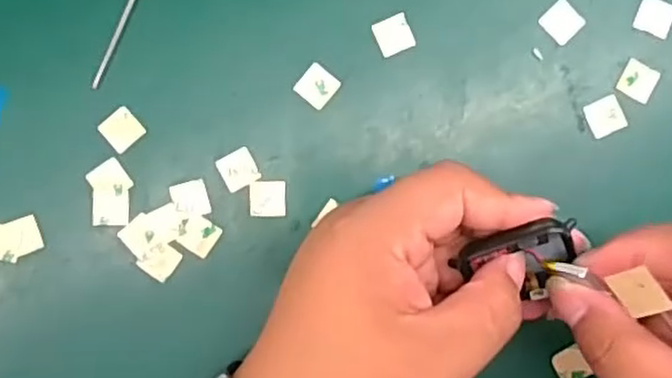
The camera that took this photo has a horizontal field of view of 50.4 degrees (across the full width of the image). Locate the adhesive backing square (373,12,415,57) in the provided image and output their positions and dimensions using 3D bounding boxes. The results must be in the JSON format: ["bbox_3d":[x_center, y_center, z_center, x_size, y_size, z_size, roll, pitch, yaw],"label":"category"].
[{"bbox_3d":[0.026,-0.068,0.315,0.017,0.004,0.015,-23,91,-2],"label":"adhesive backing square"}]

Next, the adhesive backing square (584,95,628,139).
[{"bbox_3d":[0.121,-0.032,0.319,0.017,0.004,0.016,-24,90,0],"label":"adhesive backing square"}]

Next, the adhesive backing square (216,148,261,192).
[{"bbox_3d":[-0.043,-0.009,0.314,0.015,0.004,0.016,-26,90,-11],"label":"adhesive backing square"}]

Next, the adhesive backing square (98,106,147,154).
[{"bbox_3d":[-0.094,-0.026,0.314,0.016,0.004,0.016,-42,90,-5],"label":"adhesive backing square"}]

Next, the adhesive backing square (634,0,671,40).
[{"bbox_3d":[0.143,-0.077,0.319,0.016,0.004,0.016,23,92,2],"label":"adhesive backing square"}]

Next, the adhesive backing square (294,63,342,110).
[{"bbox_3d":[-0.008,-0.046,0.316,0.016,0.004,0.017,39,87,-4],"label":"adhesive backing square"}]

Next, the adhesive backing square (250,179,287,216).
[{"bbox_3d":[-0.030,0.004,0.315,0.016,0.004,0.016,-1,88,-6],"label":"adhesive backing square"}]

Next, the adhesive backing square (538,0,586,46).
[{"bbox_3d":[0.101,-0.074,0.317,0.016,0.004,0.017,44,88,-2],"label":"adhesive backing square"}]

